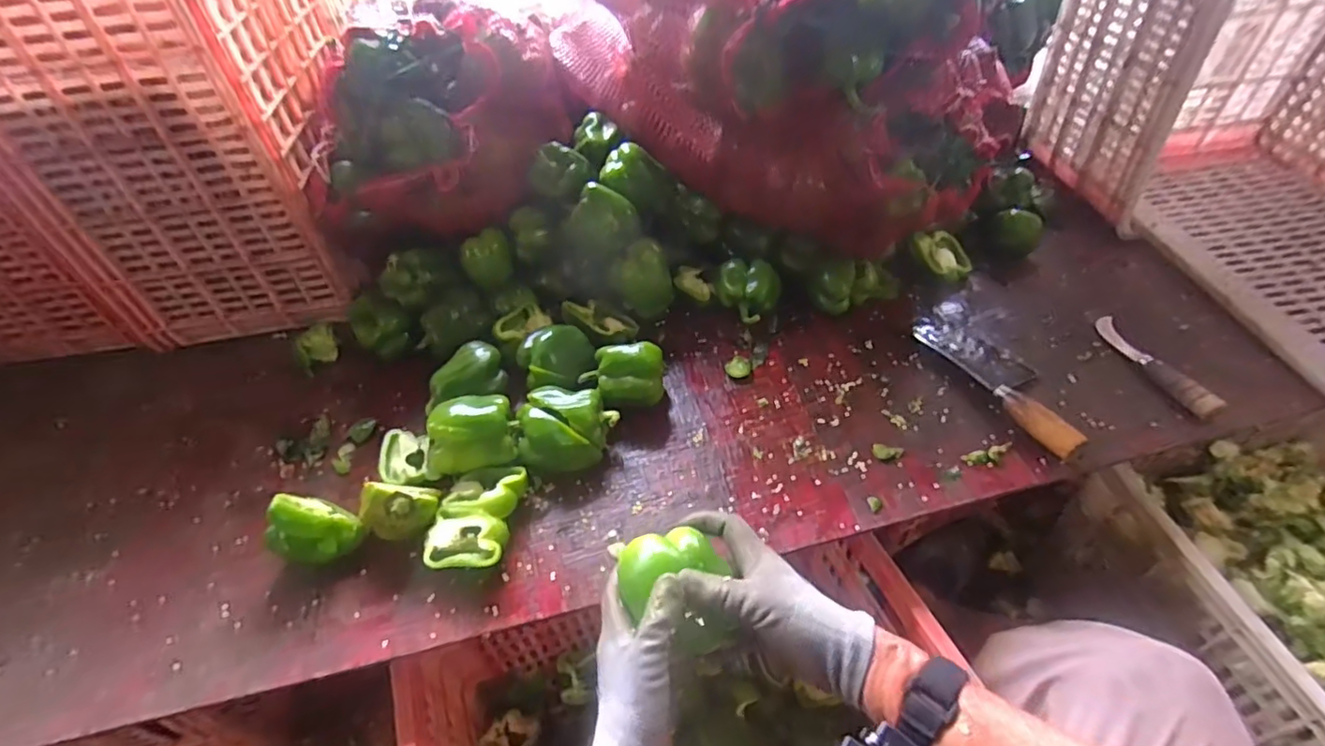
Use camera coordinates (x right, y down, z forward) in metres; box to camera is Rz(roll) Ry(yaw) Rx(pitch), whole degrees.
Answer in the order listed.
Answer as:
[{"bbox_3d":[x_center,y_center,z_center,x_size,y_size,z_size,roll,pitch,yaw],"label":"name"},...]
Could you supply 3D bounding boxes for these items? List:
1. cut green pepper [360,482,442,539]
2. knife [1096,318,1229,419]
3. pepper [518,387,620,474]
[{"bbox_3d":[-0.260,0.138,0.601,0.079,0.058,0.044,-10,46,-4],"label":"cut green pepper"},{"bbox_3d":[0.549,-0.014,0.681,0.032,0.018,0.157,-14,47,-8],"label":"knife"},{"bbox_3d":[-0.101,0.061,0.659,0.103,0.065,0.084,-3,46,3],"label":"pepper"}]

